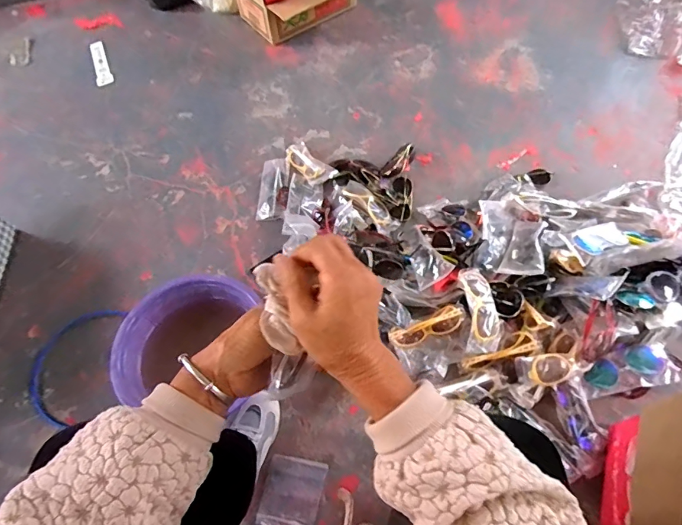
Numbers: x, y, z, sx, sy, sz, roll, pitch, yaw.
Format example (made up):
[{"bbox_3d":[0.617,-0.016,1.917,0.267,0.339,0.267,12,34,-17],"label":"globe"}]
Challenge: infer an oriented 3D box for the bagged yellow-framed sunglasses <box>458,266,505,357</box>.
[{"bbox_3d":[0.271,0.093,0.826,0.068,0.029,0.166,-7,74,-1],"label":"bagged yellow-framed sunglasses"}]

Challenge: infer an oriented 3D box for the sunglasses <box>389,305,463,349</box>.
[{"bbox_3d":[0.166,0.128,0.830,0.145,0.044,0.047,-19,62,-8],"label":"sunglasses"}]

